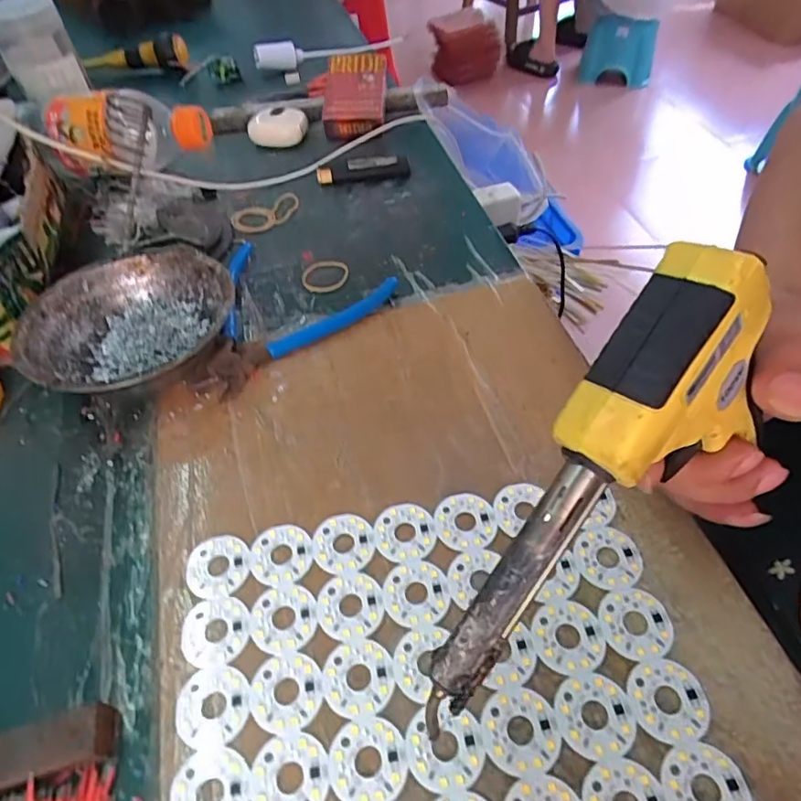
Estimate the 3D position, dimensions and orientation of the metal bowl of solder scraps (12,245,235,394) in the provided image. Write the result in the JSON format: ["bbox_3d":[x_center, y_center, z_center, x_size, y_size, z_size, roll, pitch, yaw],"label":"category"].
[{"bbox_3d":[-0.167,-0.044,0.353,0.118,0.041,0.124,-2,51,2],"label":"metal bowl of solder scraps"}]

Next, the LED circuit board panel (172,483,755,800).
[{"bbox_3d":[0.017,0.135,0.222,0.212,0.004,0.207,-9,52,-4],"label":"LED circuit board panel"}]

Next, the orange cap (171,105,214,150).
[{"bbox_3d":[-0.166,-0.217,0.443,0.029,0.029,0.024,-17,53,-10],"label":"orange cap"}]

